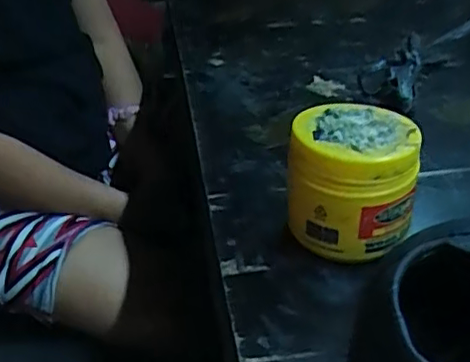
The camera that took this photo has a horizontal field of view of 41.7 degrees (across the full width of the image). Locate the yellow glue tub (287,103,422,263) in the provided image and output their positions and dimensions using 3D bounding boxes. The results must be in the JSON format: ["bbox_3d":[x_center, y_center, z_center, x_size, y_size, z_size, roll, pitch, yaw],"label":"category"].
[{"bbox_3d":[0.087,0.004,0.463,0.090,0.100,0.085,8,37,16],"label":"yellow glue tub"}]

